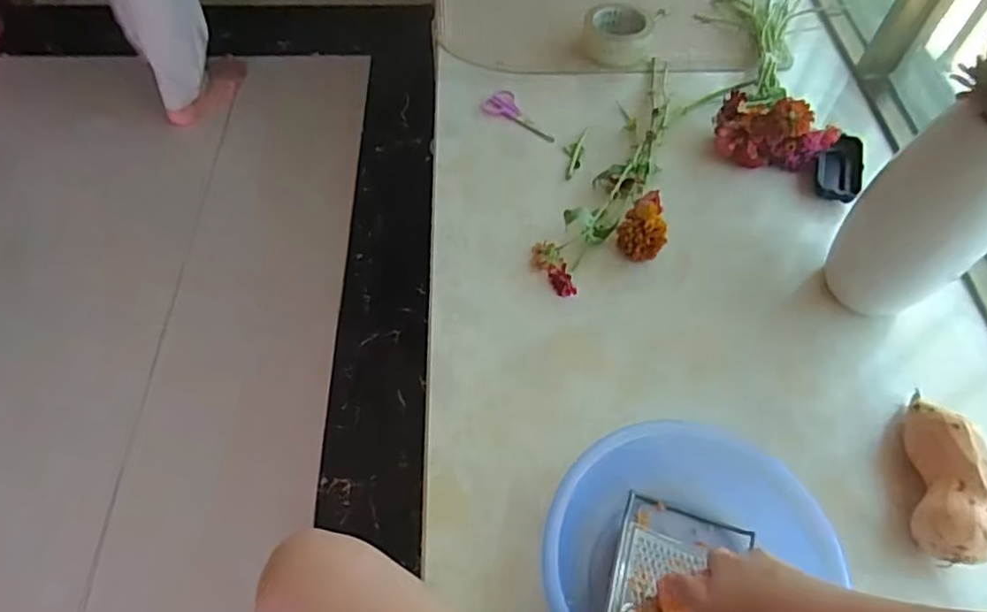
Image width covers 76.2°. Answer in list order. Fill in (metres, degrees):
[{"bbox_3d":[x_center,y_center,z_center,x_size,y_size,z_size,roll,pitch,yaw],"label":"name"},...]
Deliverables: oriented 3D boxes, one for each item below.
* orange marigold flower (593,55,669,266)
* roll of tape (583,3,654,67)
[{"bbox_3d":[0.183,-0.207,0.795,0.073,0.048,0.354,9,57,5],"label":"orange marigold flower"},{"bbox_3d":[0.181,-0.399,0.918,0.097,0.054,0.097,1,56,-1],"label":"roll of tape"}]

